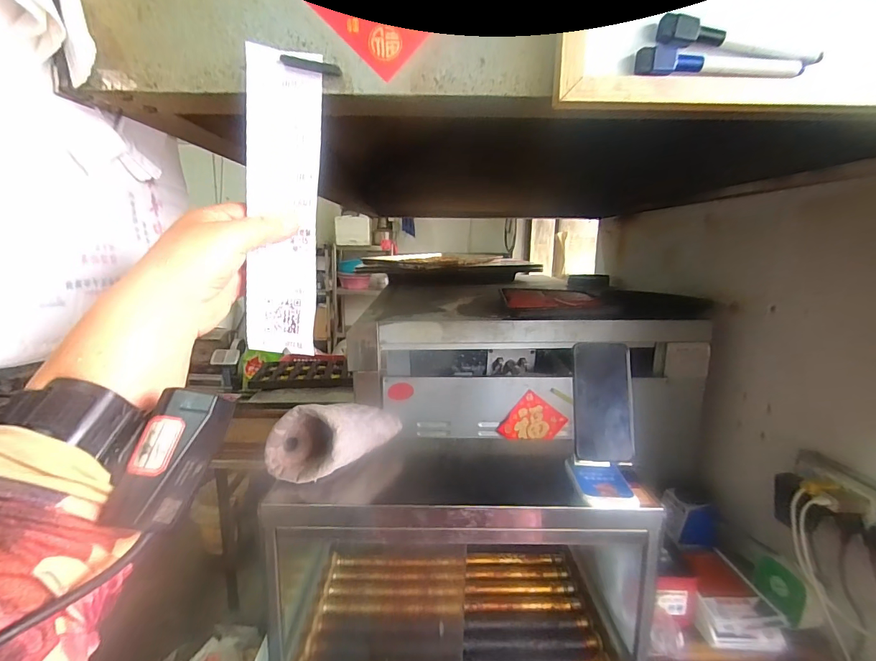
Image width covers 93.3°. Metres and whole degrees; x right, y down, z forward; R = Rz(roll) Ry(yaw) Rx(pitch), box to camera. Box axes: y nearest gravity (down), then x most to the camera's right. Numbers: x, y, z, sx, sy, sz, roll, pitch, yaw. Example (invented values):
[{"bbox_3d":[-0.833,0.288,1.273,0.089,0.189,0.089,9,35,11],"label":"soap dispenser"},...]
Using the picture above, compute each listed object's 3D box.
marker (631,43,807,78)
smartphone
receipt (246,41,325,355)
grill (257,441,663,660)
[{"bbox_3d":[0.198,-0.189,0.292,0.113,0.018,0.010,1,11,-1],"label":"marker"},{"bbox_3d":[0.225,0.096,0.563,0.075,0.154,0.013,0,-10,9],"label":"smartphone"},{"bbox_3d":[-0.121,-0.094,0.325,0.053,0.226,0.010,2,10,-11],"label":"receipt"},{"bbox_3d":[0.016,0.416,0.686,0.550,0.451,0.302,1,11,1],"label":"grill"}]

